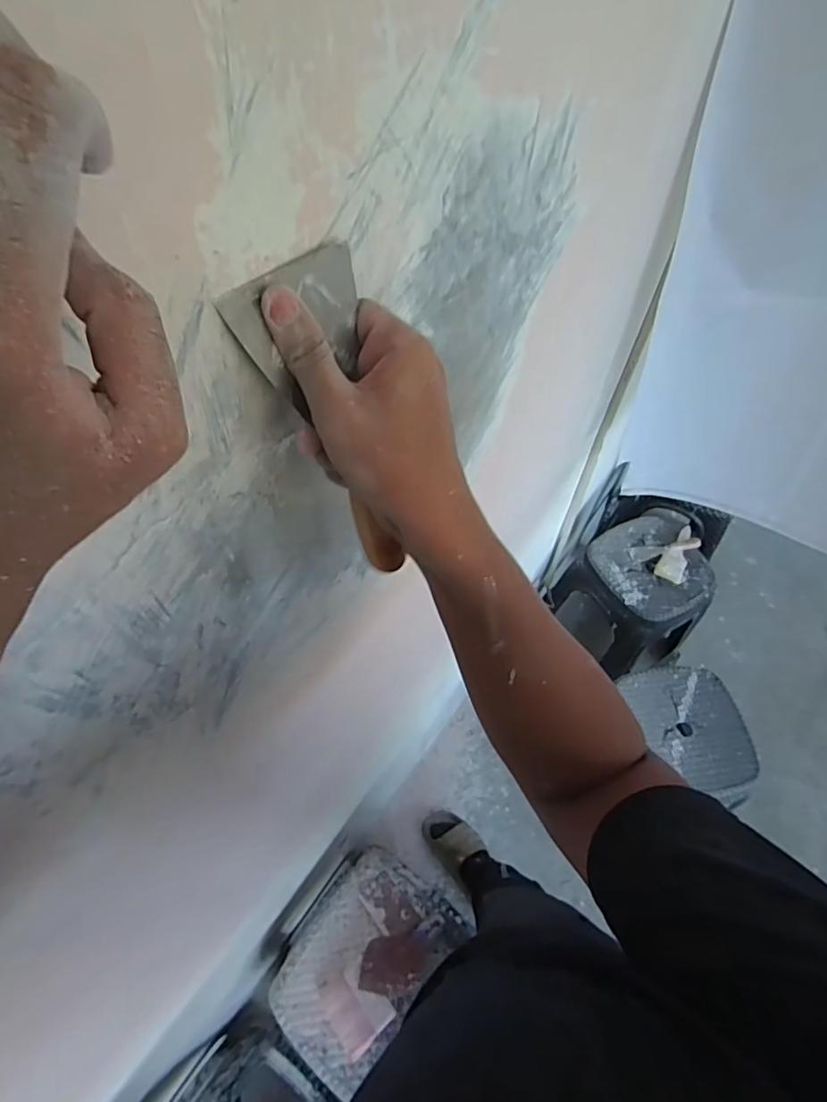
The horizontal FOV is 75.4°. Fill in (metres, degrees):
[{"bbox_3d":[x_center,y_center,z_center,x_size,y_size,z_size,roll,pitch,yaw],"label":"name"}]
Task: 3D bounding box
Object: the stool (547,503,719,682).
[{"bbox_3d":[0.616,0.170,1.562,0.303,0.482,0.292,-22,59,-15],"label":"stool"}]

